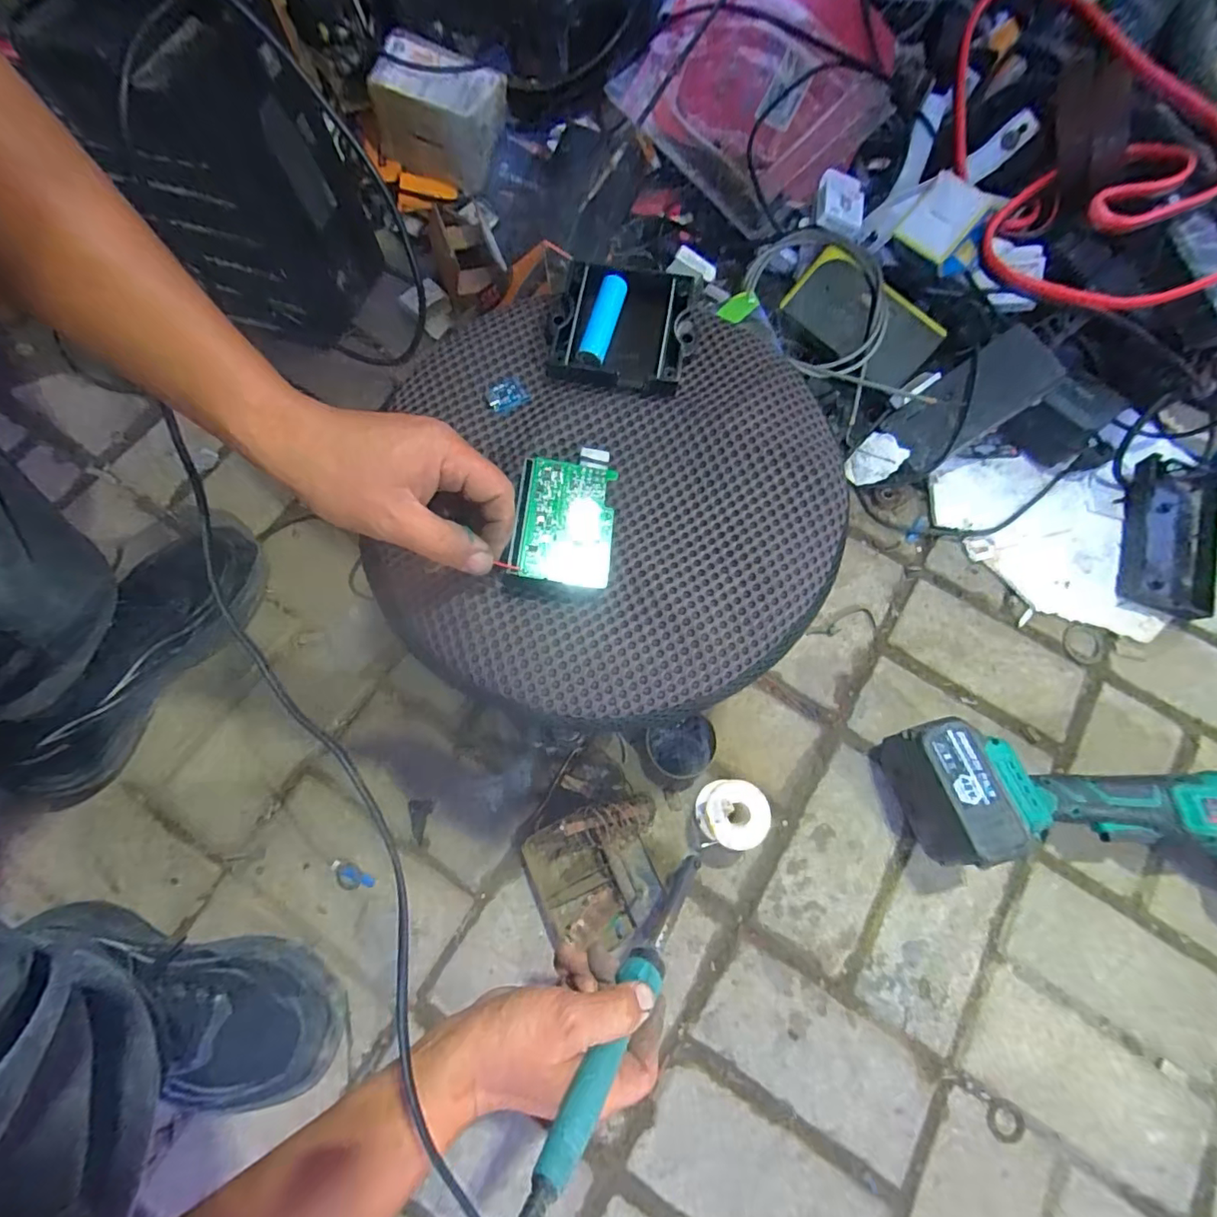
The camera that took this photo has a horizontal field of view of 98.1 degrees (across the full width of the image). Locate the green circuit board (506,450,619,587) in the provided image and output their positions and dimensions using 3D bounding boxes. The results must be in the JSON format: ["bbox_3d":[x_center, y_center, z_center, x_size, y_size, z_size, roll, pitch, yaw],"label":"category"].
[{"bbox_3d":[-0.025,-0.058,0.317,0.057,0.011,0.091,6,71,1],"label":"green circuit board"}]

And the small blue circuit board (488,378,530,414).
[{"bbox_3d":[-0.070,-0.146,0.363,0.027,0.004,0.022,-32,76,-10],"label":"small blue circuit board"}]

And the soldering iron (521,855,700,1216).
[{"bbox_3d":[0.017,0.242,0.335,0.026,0.016,0.235,36,33,11],"label":"soldering iron"}]

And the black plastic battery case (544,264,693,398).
[{"bbox_3d":[0.010,-0.200,0.370,0.095,0.021,0.097,13,73,3],"label":"black plastic battery case"}]

